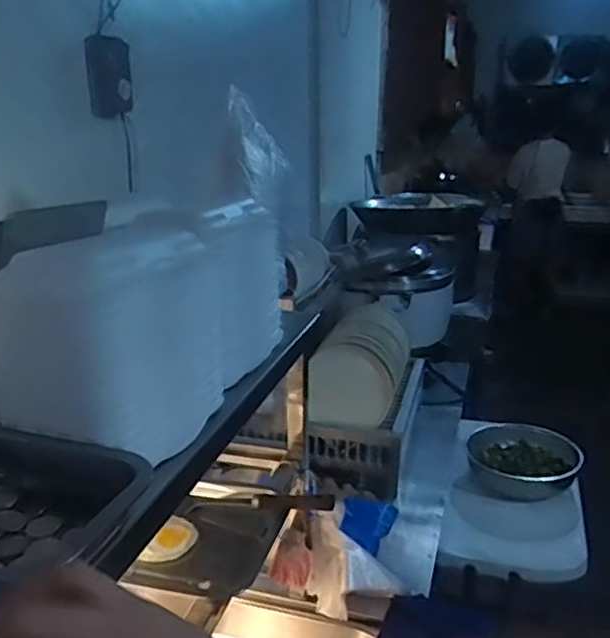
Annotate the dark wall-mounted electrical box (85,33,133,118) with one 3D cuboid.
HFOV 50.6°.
[{"bbox_3d":[-0.351,-0.434,1.158,0.077,0.129,0.033,-3,18,-11],"label":"dark wall-mounted electrical box"}]

